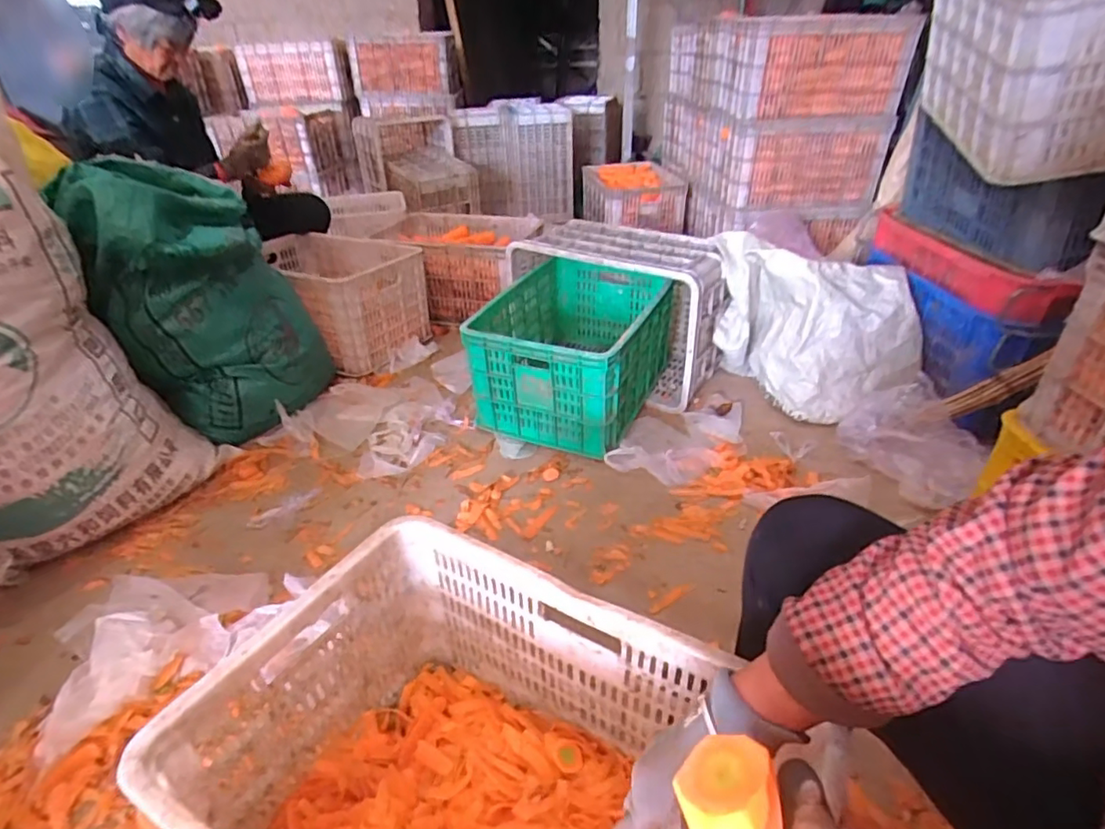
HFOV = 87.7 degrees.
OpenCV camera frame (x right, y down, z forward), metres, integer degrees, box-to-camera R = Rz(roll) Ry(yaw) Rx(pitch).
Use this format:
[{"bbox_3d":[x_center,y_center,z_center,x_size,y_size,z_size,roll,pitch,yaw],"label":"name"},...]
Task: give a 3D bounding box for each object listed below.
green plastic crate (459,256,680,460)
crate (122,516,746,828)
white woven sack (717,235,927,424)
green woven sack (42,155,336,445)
[{"bbox_3d":[0.065,-0.170,1.407,0.364,0.260,0.523,13,35,22],"label":"green plastic crate"},{"bbox_3d":[-0.061,0.388,0.555,0.509,0.268,0.367,16,37,26],"label":"crate"},{"bbox_3d":[0.600,-0.197,1.333,0.462,0.329,0.221,10,34,18],"label":"white woven sack"},{"bbox_3d":[-0.725,-0.245,1.231,0.362,0.525,0.298,-15,35,-19],"label":"green woven sack"}]

